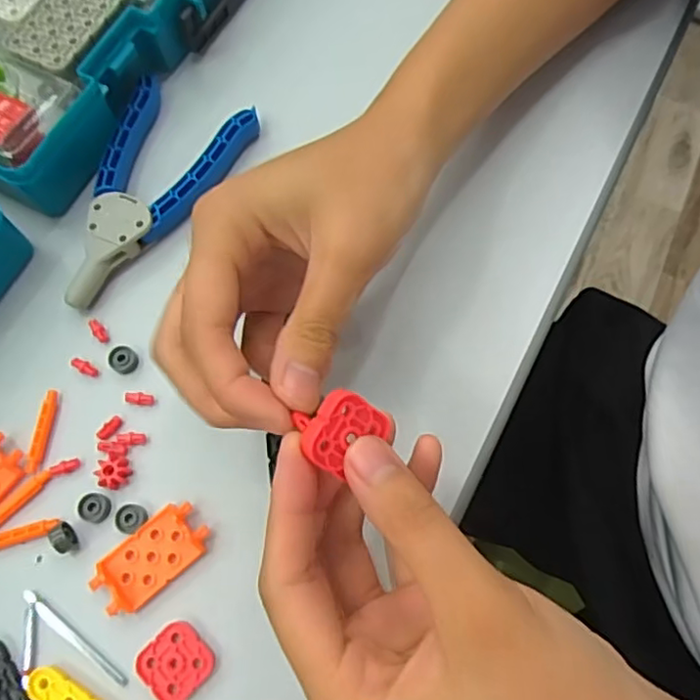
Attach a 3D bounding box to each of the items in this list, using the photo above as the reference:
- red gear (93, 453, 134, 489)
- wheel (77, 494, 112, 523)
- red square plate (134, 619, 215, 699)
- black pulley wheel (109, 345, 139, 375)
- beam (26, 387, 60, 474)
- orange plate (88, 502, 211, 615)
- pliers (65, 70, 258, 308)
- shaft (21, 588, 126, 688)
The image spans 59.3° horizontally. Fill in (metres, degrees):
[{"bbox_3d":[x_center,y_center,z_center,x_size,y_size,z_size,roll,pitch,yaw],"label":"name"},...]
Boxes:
[{"bbox_3d":[-0.104,0.053,0.269,0.015,0.007,0.014,0,72,0],"label":"red gear"},{"bbox_3d":[-0.110,0.068,0.265,0.013,0.004,0.012,0,72,0],"label":"wheel"},{"bbox_3d":[-0.070,0.124,0.243,0.025,0.004,0.026,-42,77,-12],"label":"red square plate"},{"bbox_3d":[-0.106,0.005,0.286,0.013,0.004,0.013,0,72,0],"label":"black pulley wheel"},{"bbox_3d":[-0.139,0.036,0.277,0.006,0.004,0.037,7,72,3],"label":"beam"},{"bbox_3d":[-0.083,0.086,0.256,0.048,0.005,0.025,-39,76,-11],"label":"orange plate"},{"bbox_3d":[-0.105,-0.078,0.308,0.068,0.014,0.124,25,74,8],"label":"pliers"},{"bbox_3d":[-0.112,0.118,0.250,0.055,0.004,0.006,36,76,11],"label":"shaft"}]

